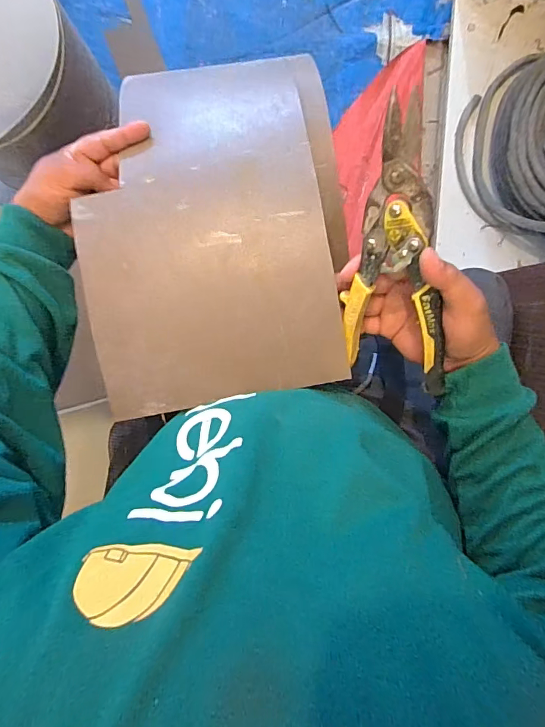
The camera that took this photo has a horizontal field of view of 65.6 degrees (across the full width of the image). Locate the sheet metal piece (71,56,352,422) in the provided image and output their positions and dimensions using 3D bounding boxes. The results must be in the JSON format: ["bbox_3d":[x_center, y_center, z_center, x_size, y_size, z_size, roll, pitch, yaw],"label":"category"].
[{"bbox_3d":[-0.056,-0.137,0.416,0.255,0.091,0.331,-10,96,0],"label":"sheet metal piece"}]

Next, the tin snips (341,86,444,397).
[{"bbox_3d":[0.098,-0.087,0.355,0.091,0.024,0.227,8,117,29],"label":"tin snips"}]

